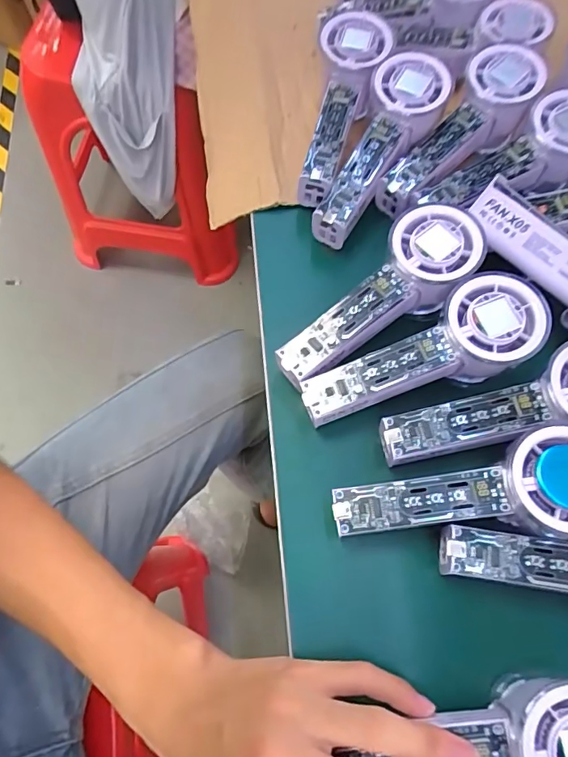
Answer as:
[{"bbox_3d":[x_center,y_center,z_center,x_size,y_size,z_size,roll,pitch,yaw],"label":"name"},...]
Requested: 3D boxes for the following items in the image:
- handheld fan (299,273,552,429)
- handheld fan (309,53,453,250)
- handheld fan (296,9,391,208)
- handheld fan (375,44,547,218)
[{"bbox_3d":[0.085,-0.011,0.304,0.149,0.033,0.055,-23,70,6],"label":"handheld fan"},{"bbox_3d":[0.067,-0.166,0.360,0.048,0.029,0.146,30,88,10],"label":"handheld fan"},{"bbox_3d":[0.043,-0.210,0.376,0.047,0.029,0.158,15,83,4],"label":"handheld fan"},{"bbox_3d":[0.130,-0.183,0.371,0.151,0.035,0.056,-45,75,0],"label":"handheld fan"}]

